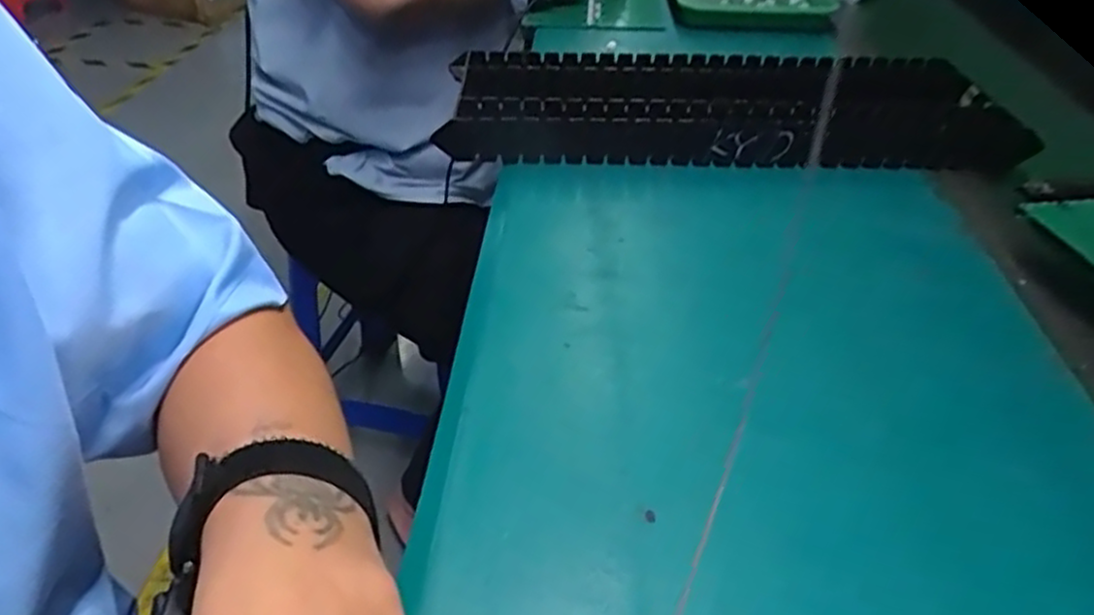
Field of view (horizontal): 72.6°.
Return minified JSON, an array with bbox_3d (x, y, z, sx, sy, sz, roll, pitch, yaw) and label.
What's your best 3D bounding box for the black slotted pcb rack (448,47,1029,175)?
[{"bbox_3d":[0.135,-0.155,0.579,0.415,0.044,0.154,-1,38,-3],"label":"black slotted pcb rack"}]

